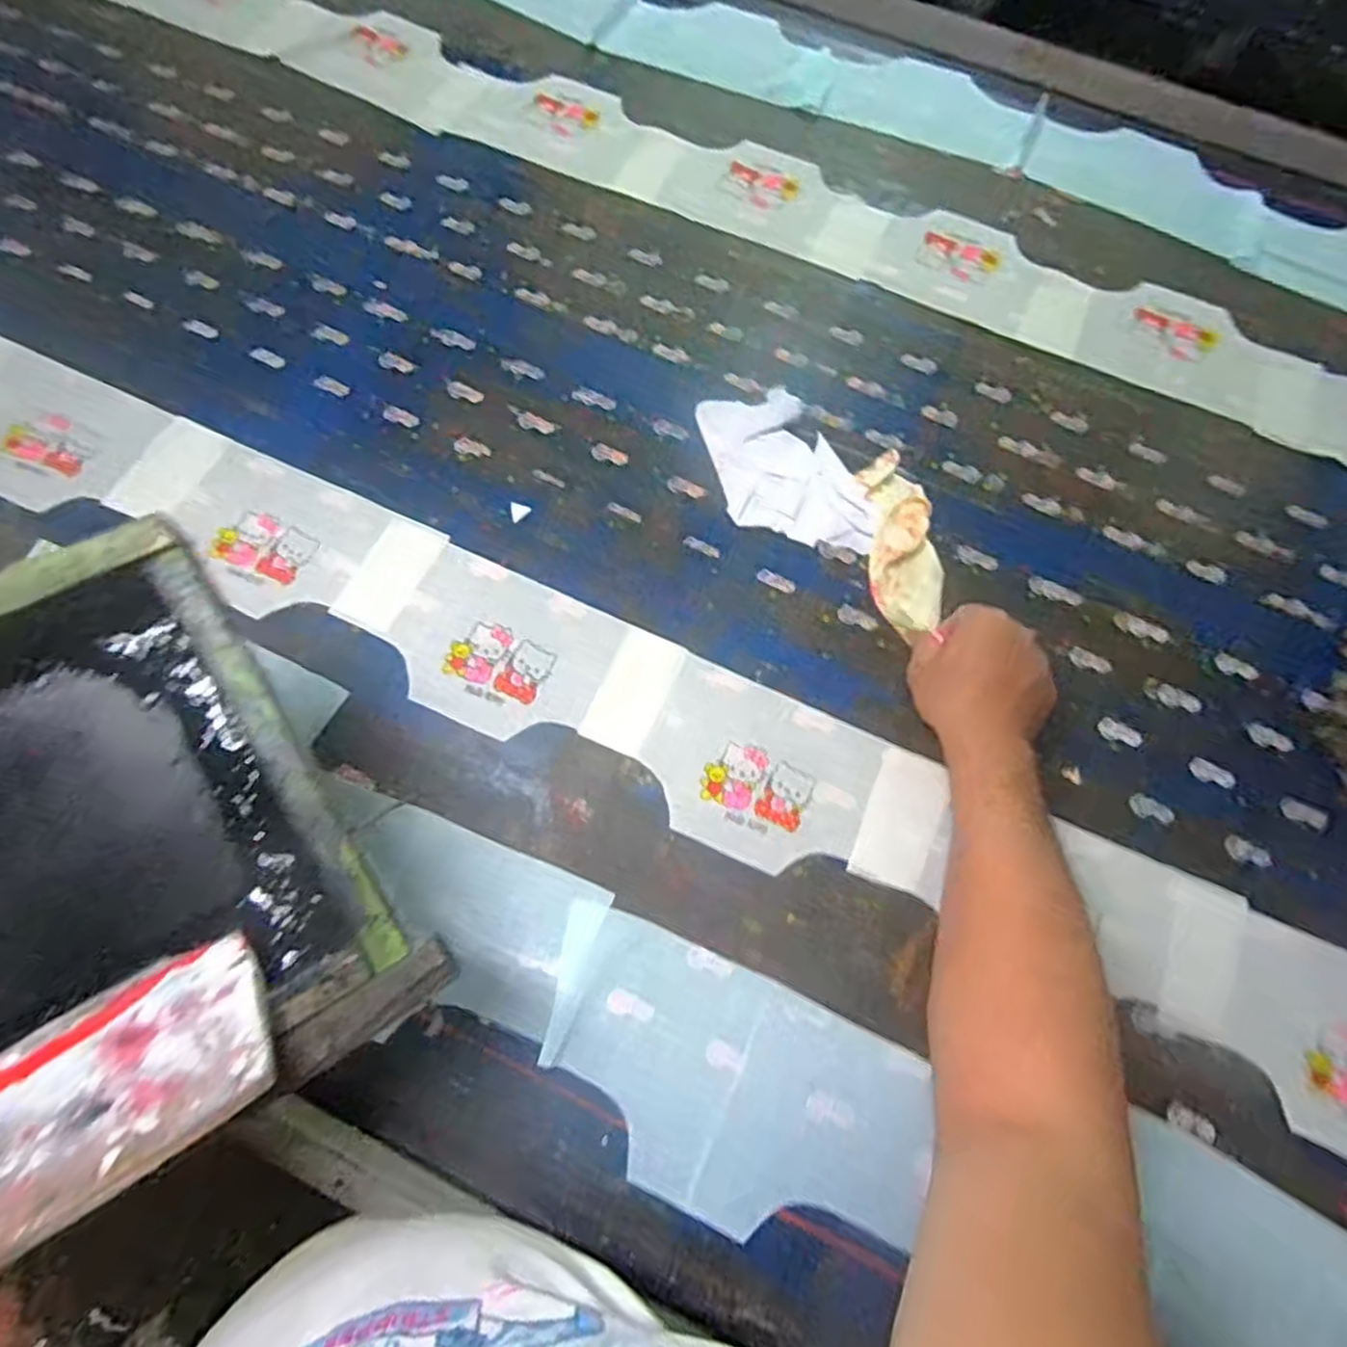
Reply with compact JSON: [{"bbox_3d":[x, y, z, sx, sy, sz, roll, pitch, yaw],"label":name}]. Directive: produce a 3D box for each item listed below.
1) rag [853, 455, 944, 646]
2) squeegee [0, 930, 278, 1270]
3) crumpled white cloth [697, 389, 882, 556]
[{"bbox_3d":[0.200,-0.119,0.638,0.059,0.026,0.181,-2,72,-3],"label":"rag"},{"bbox_3d":[-0.250,0.181,0.331,0.127,0.010,0.096,-31,47,-17],"label":"squeegee"},{"bbox_3d":[0.099,-0.181,0.657,0.114,0.018,0.183,-18,70,-9],"label":"crumpled white cloth"}]

